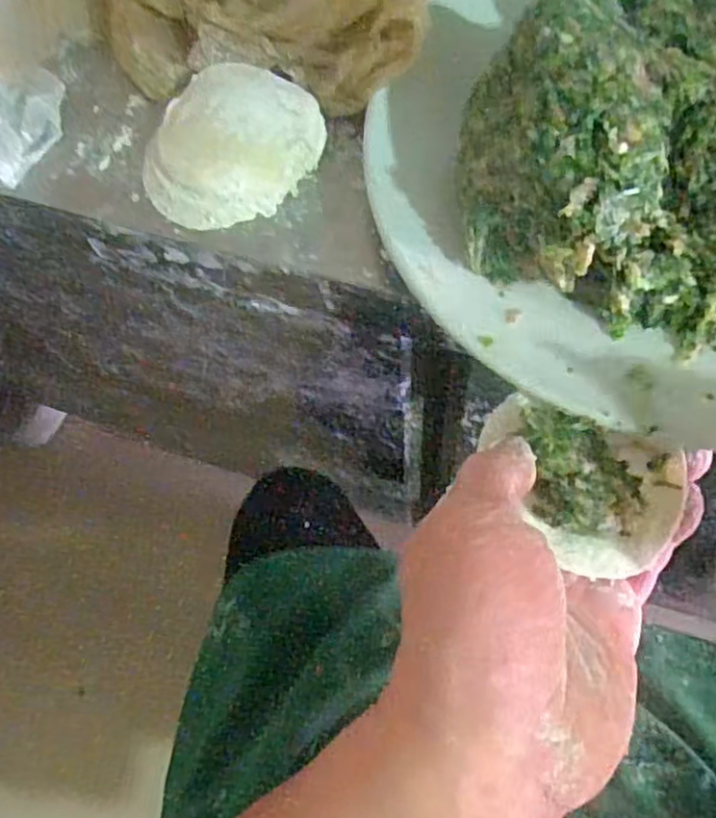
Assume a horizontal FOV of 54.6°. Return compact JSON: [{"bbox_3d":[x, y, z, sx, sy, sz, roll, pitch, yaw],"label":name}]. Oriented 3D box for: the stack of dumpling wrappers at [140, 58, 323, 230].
[{"bbox_3d":[-0.063,-0.128,0.340,0.077,0.025,0.082,25,75,13],"label":"stack of dumpling wrappers"}]

